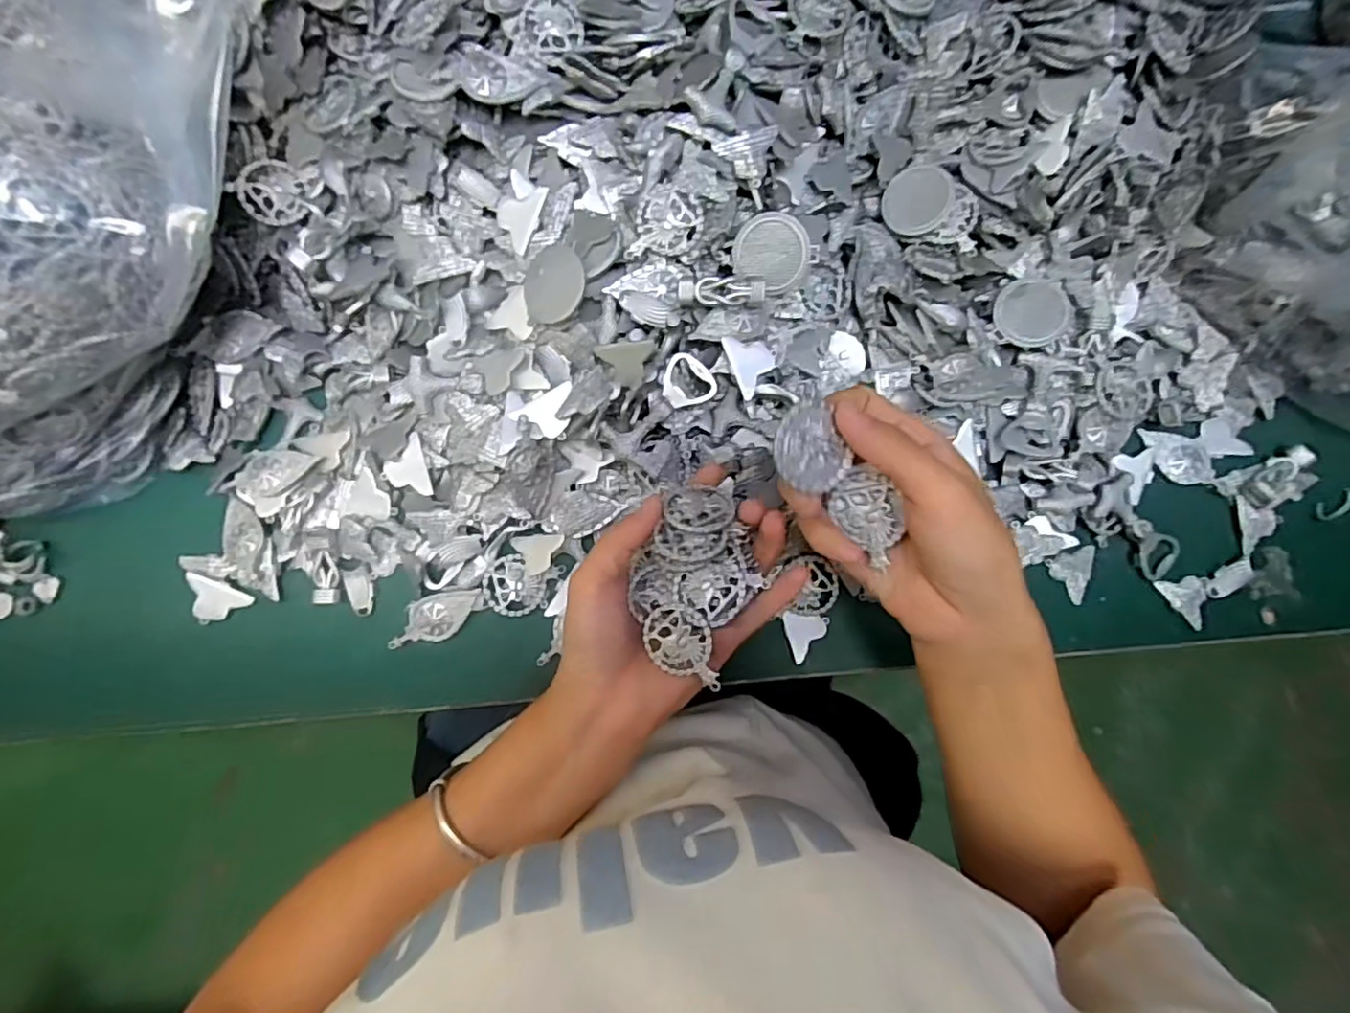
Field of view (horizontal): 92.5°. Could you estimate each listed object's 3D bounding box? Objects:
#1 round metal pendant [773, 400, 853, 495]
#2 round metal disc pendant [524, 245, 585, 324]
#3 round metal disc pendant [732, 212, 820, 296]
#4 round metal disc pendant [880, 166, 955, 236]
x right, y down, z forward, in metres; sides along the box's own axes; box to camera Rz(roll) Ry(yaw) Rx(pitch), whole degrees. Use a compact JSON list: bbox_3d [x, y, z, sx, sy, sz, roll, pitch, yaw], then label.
[{"bbox_3d":[0.055,-0.023,0.265,0.030,0.004,0.037,-31,103,-13],"label":"round metal pendant"},{"bbox_3d":[-0.064,-0.118,0.344,0.038,0.004,0.040,1,93,29],"label":"round metal disc pendant"},{"bbox_3d":[0.052,-0.134,0.341,0.041,0.007,0.038,3,110,10],"label":"round metal disc pendant"},{"bbox_3d":[0.144,-0.181,0.383,0.039,0.004,0.037,1,94,23],"label":"round metal disc pendant"}]

